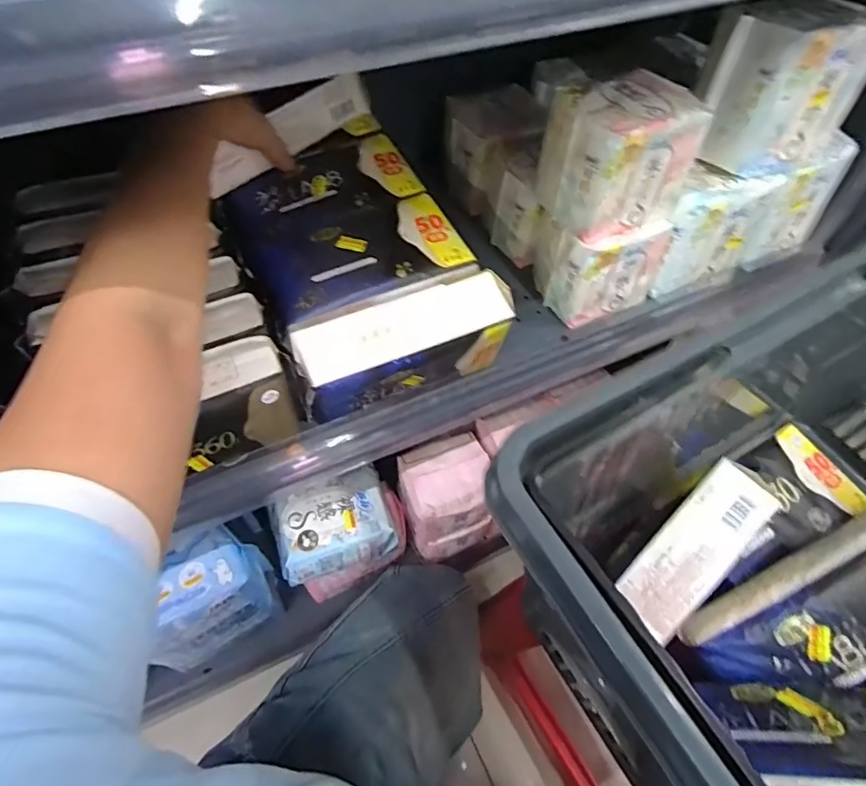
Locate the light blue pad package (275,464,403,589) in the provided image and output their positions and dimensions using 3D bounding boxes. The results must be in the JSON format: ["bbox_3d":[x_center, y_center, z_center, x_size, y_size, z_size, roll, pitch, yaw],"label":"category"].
[{"bbox_3d":[-0.114,0.156,0.615,0.129,0.069,0.091,-21,62,-17],"label":"light blue pad package"}]

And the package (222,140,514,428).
[{"bbox_3d":[-0.066,-0.109,0.473,0.168,0.074,0.242,-23,62,-17],"label":"package"}]

